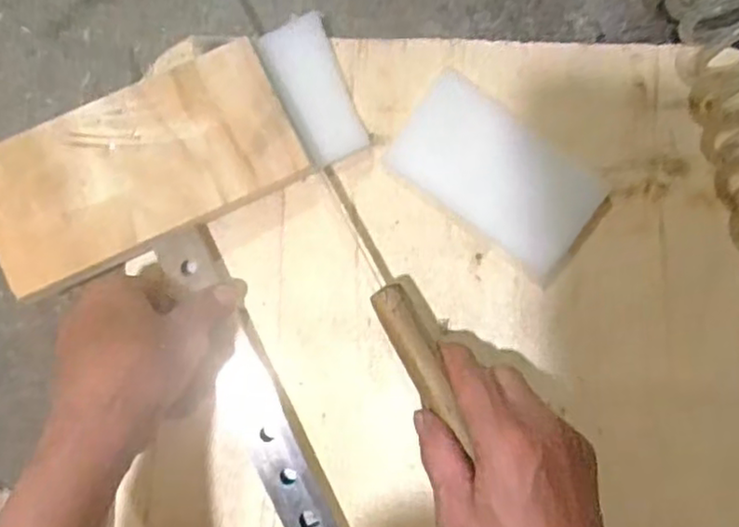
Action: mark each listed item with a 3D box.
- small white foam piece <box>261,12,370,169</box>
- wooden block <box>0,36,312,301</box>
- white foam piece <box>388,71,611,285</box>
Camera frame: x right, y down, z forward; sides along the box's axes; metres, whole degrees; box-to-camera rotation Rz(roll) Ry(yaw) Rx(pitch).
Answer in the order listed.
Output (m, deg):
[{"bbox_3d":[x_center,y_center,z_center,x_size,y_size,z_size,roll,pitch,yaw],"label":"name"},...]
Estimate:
[{"bbox_3d":[-0.035,-0.110,0.433,0.042,0.017,0.090,-21,86,-1],"label":"small white foam piece"},{"bbox_3d":[-0.138,-0.058,0.411,0.185,0.018,0.091,-27,86,-1],"label":"wooden block"},{"bbox_3d":[0.081,-0.054,0.437,0.128,0.009,0.072,36,87,3],"label":"white foam piece"}]

